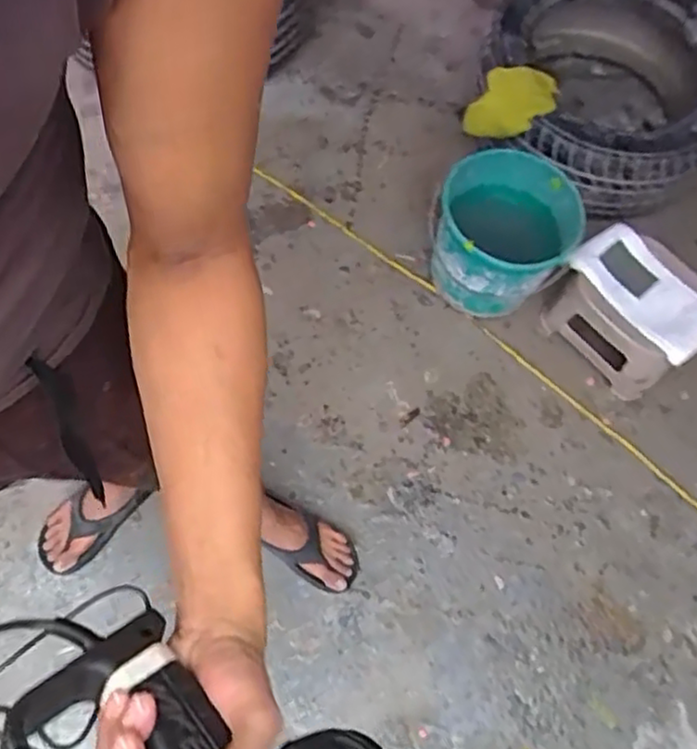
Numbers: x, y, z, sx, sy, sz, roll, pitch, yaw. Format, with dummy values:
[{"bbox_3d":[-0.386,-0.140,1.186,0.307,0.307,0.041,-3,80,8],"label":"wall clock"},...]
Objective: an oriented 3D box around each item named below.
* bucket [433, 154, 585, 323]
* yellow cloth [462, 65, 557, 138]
[{"bbox_3d":[0.326,-0.302,1.521,0.268,0.276,0.281,1,69,-3],"label":"bucket"},{"bbox_3d":[0.381,-0.633,1.615,0.229,0.095,0.162,-34,74,-15],"label":"yellow cloth"}]

